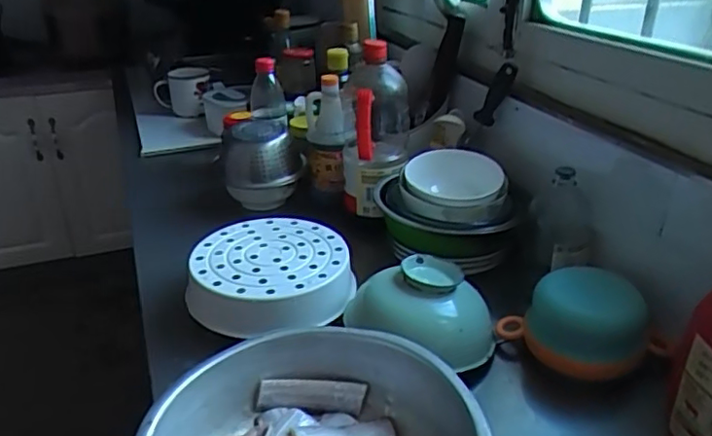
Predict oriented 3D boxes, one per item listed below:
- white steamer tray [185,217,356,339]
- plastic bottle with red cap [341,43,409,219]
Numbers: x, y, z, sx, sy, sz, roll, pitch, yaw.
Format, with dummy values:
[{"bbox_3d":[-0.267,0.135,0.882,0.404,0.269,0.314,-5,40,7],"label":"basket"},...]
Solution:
[{"bbox_3d":[-0.110,0.067,0.763,0.200,0.057,0.181,-4,27,-10],"label":"white steamer tray"},{"bbox_3d":[0.032,-0.136,0.929,0.101,0.244,0.106,1,27,1],"label":"plastic bottle with red cap"}]

